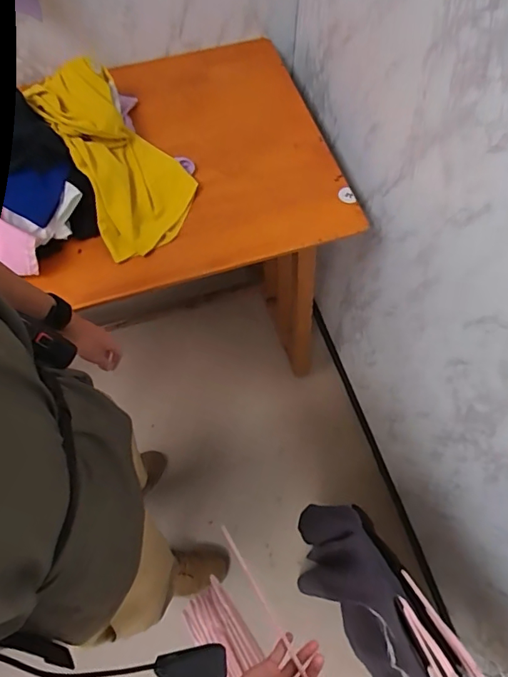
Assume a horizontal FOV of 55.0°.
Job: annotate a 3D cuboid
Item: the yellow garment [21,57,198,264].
[{"bbox_3d":[-0.258,-0.356,0.909,0.202,0.078,0.407,-29,86,-13],"label":"yellow garment"}]

